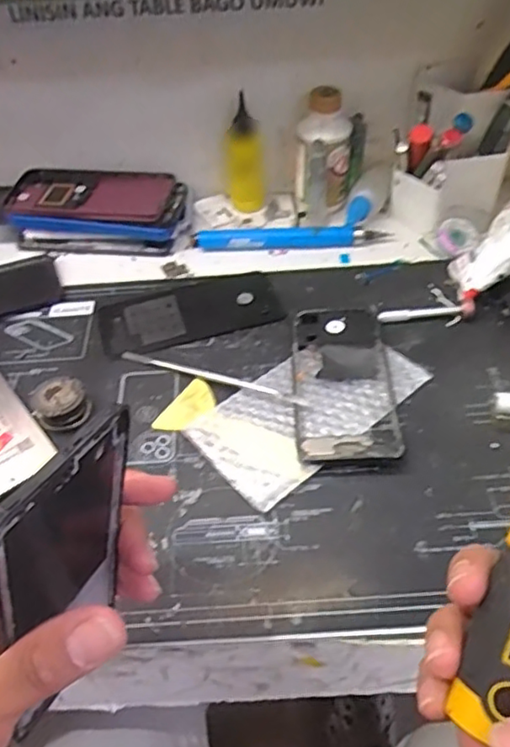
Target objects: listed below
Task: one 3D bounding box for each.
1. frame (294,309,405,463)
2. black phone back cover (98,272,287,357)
[{"bbox_3d":[0.067,0.003,0.469,0.072,0.014,0.153,-2,48,2],"label":"frame"},{"bbox_3d":[-0.060,-0.058,0.544,0.156,0.012,0.084,-13,49,-7],"label":"black phone back cover"}]

